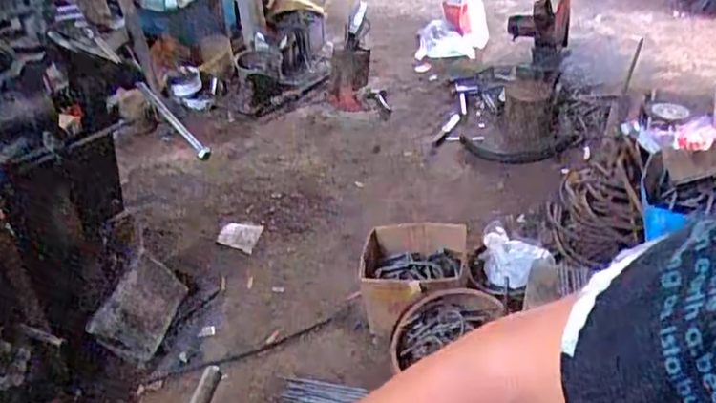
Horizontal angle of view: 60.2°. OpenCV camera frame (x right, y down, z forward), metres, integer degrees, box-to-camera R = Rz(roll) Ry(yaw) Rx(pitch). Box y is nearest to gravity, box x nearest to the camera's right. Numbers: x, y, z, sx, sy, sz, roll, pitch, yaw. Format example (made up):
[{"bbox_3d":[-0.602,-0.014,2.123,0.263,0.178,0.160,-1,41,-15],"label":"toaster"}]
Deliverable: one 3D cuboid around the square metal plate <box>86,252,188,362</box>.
[{"bbox_3d":[-0.622,0.302,1.783,0.020,0.189,0.293,-27,29,40],"label":"square metal plate"}]

